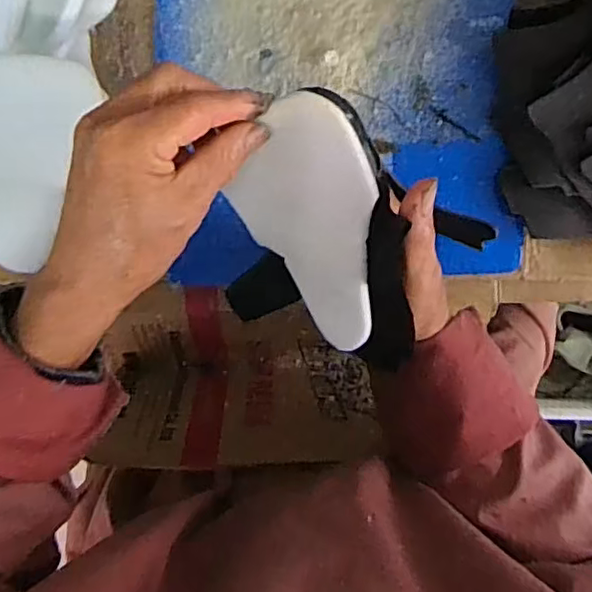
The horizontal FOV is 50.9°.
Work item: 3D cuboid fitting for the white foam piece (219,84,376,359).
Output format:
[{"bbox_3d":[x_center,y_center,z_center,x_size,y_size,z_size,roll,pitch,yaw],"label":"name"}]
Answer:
[{"bbox_3d":[0.017,-0.040,0.347,0.094,0.014,0.126,-32,89,47],"label":"white foam piece"}]

